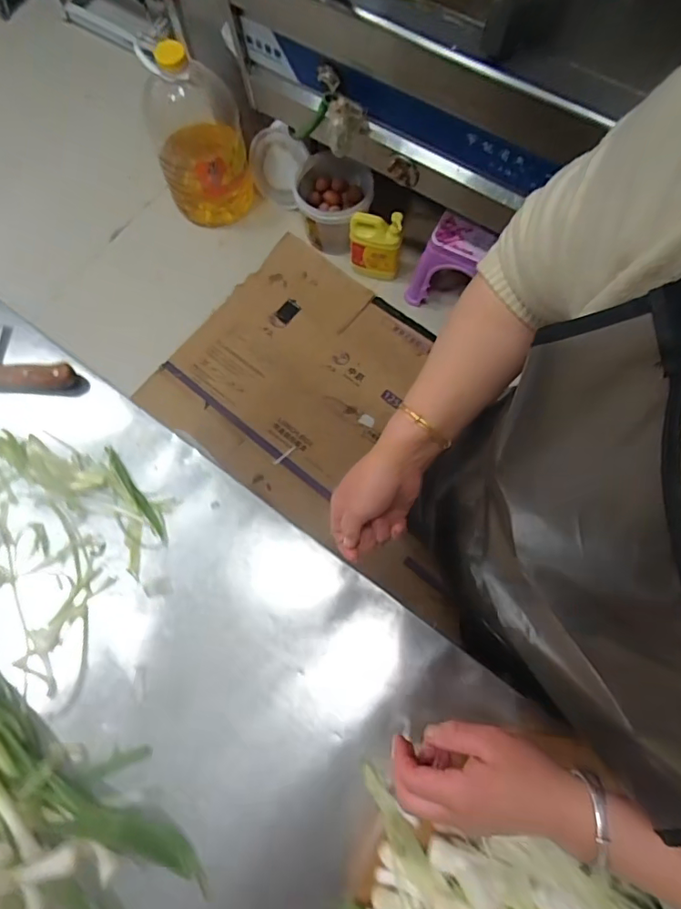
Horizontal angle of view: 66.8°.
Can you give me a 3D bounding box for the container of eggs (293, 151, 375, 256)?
[{"bbox_3d":[-0.023,-0.742,1.573,0.225,0.206,0.198,-1,73,1],"label":"container of eggs"}]

